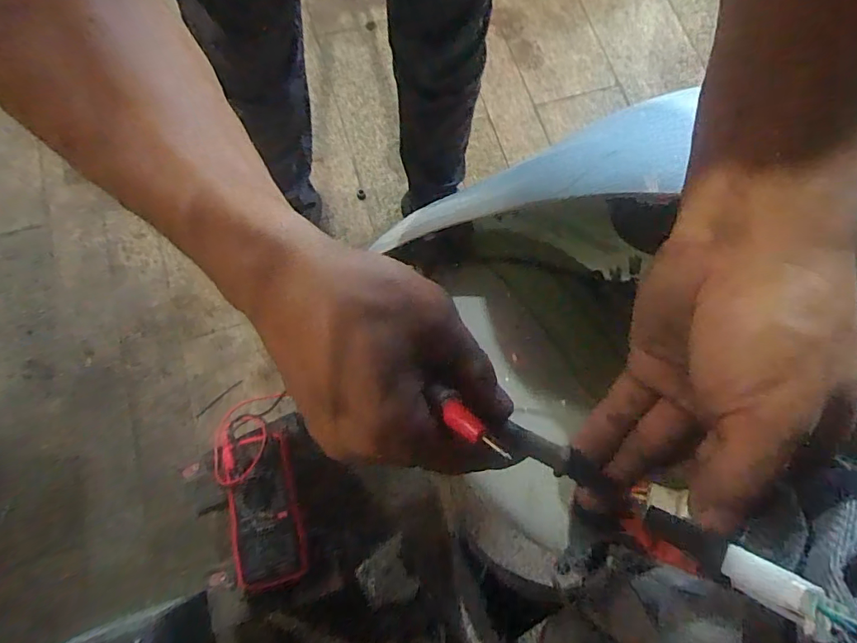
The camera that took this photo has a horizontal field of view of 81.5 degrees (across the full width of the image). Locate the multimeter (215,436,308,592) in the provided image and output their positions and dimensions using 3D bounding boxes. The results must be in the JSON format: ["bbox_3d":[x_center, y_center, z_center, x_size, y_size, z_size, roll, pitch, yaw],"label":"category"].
[{"bbox_3d":[-0.219,0.246,0.649,0.089,0.035,0.185,-13,75,-5],"label":"multimeter"}]

